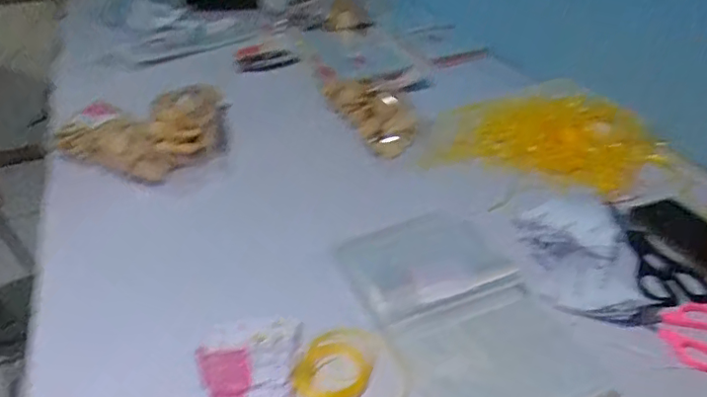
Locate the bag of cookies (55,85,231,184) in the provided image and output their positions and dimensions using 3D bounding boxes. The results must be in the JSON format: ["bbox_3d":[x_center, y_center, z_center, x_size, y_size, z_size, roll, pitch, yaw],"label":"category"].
[{"bbox_3d":[-0.321,-0.117,0.914,0.227,0.061,0.223,5,35,12],"label":"bag of cookies"}]

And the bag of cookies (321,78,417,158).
[{"bbox_3d":[0.020,-0.149,0.928,0.187,0.085,0.066,37,49,23],"label":"bag of cookies"}]

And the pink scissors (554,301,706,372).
[{"bbox_3d":[0.303,0.126,0.595,0.155,0.014,0.087,11,37,20],"label":"pink scissors"}]

